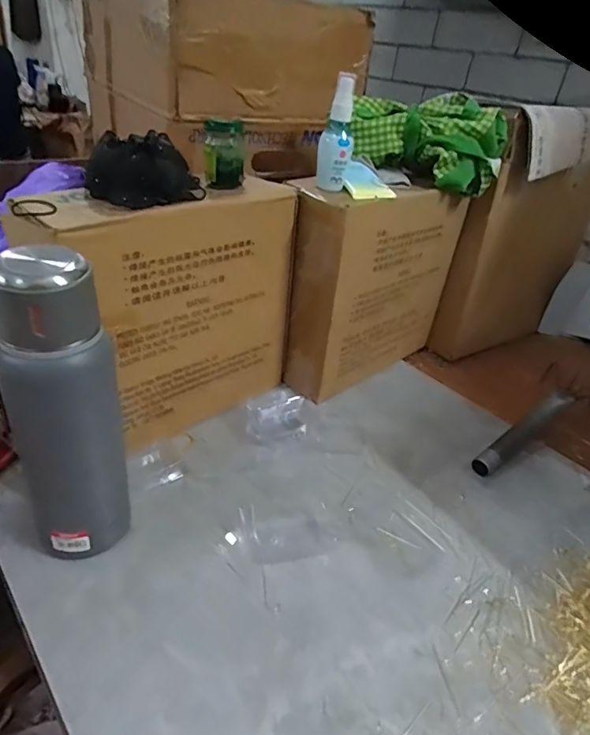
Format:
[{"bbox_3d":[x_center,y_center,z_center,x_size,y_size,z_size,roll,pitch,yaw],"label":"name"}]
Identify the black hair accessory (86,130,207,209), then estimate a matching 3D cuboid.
[{"bbox_3d":[-0.145,-0.188,0.481,0.103,0.060,0.070,-12,37,-27],"label":"black hair accessory"}]

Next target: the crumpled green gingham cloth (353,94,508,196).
[{"bbox_3d":[0.171,-0.299,0.662,0.206,0.100,0.089,13,33,10],"label":"crumpled green gingham cloth"}]

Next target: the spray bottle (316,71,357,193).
[{"bbox_3d":[0.046,-0.257,0.563,0.036,0.128,0.031,8,33,1],"label":"spray bottle"}]

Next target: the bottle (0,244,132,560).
[{"bbox_3d":[-0.186,0.045,0.401,0.072,0.274,0.061,-24,45,-39],"label":"bottle"}]

